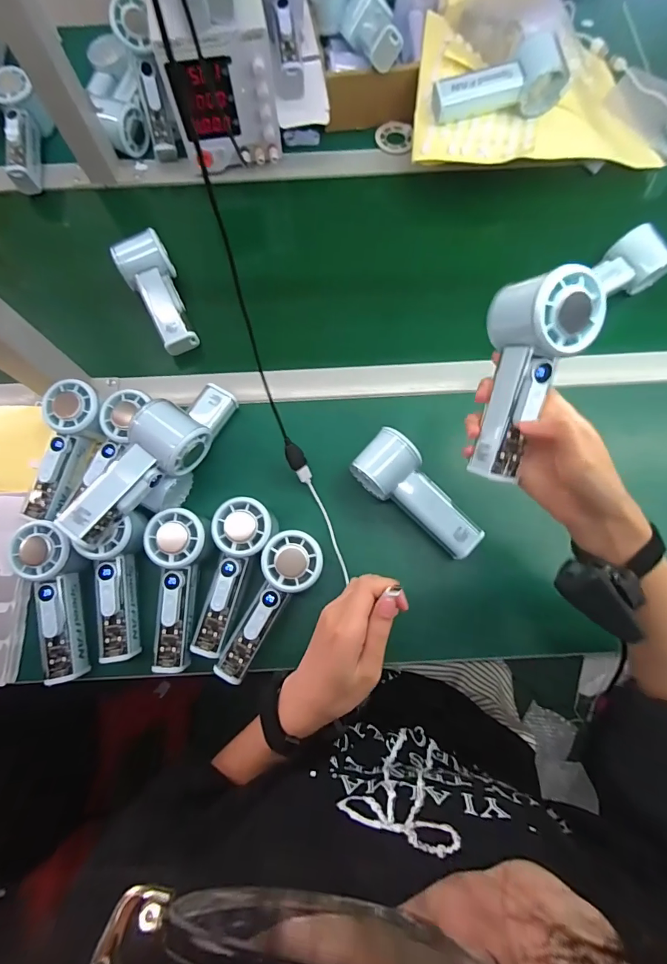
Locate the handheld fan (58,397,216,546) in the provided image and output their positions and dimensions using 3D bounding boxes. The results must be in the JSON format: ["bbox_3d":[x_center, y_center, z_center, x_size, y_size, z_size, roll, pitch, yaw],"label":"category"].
[{"bbox_3d":[-0.185,-0.009,0.387,0.054,0.047,0.147,36,78,10],"label":"handheld fan"}]

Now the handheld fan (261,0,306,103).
[{"bbox_3d":[-0.061,-0.574,0.523,0.054,0.059,0.161,-6,99,-1],"label":"handheld fan"}]

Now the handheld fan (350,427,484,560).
[{"bbox_3d":[0.086,0.017,0.429,0.058,0.050,0.148,-41,78,-10],"label":"handheld fan"}]

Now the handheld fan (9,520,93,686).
[{"bbox_3d":[-0.266,0.113,0.403,0.054,0.038,0.150,-12,91,-2],"label":"handheld fan"}]

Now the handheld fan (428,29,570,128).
[{"bbox_3d":[0.198,-0.494,0.509,0.154,0.048,0.075,-5,74,0],"label":"handheld fan"}]

